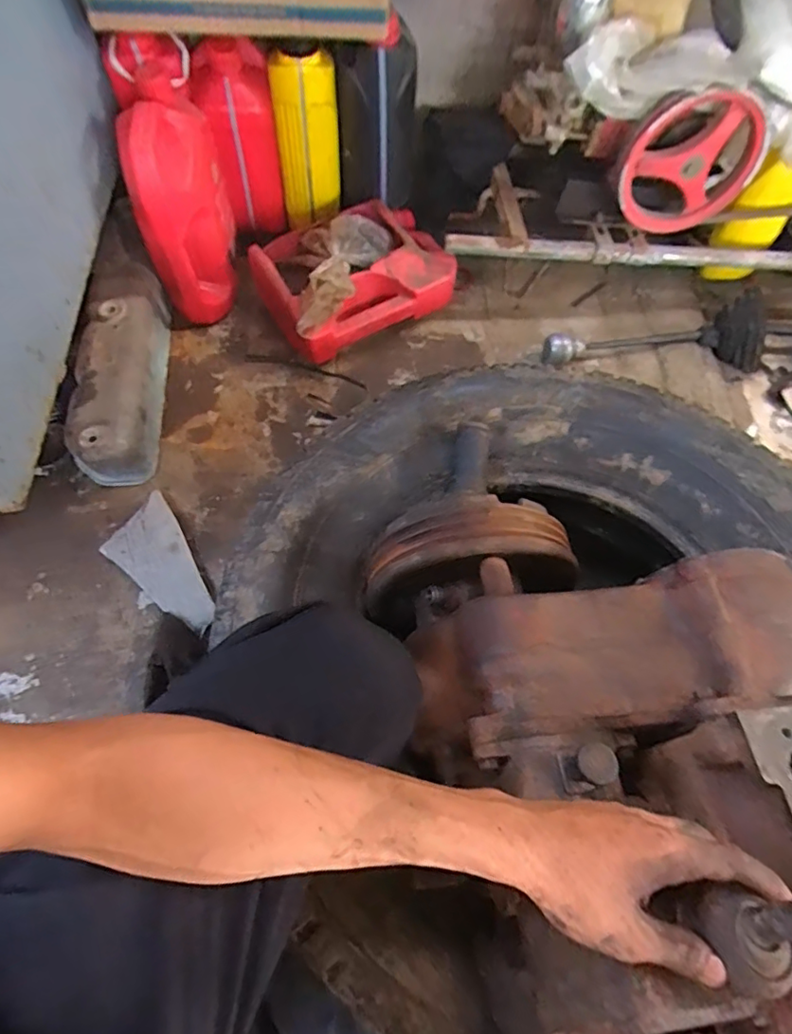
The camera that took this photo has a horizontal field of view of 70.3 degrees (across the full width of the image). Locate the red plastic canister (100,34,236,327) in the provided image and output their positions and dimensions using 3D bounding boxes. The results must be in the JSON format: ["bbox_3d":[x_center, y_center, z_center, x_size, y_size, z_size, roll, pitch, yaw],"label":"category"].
[{"bbox_3d":[-0.336,-0.509,0.881,0.134,0.307,0.250,-14,66,-8],"label":"red plastic canister"}]

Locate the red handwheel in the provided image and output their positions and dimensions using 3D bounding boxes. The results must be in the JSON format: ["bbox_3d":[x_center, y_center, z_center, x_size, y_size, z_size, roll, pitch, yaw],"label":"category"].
[{"bbox_3d":[0.407,-0.478,0.770,0.185,0.185,0.028,-3,65,-3],"label":"red handwheel"}]

